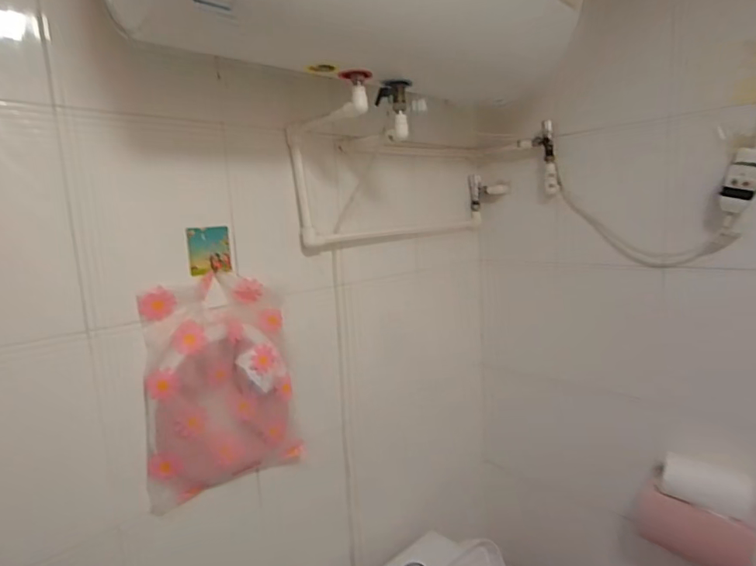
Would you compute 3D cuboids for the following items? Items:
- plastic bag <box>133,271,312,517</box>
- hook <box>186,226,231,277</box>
[{"bbox_3d":[-0.281,0.188,0.829,0.276,0.378,0.044,-11,12,-39],"label":"plastic bag"},{"bbox_3d":[-0.303,-0.058,0.816,0.078,0.083,0.004,-8,6,-42],"label":"hook"}]

